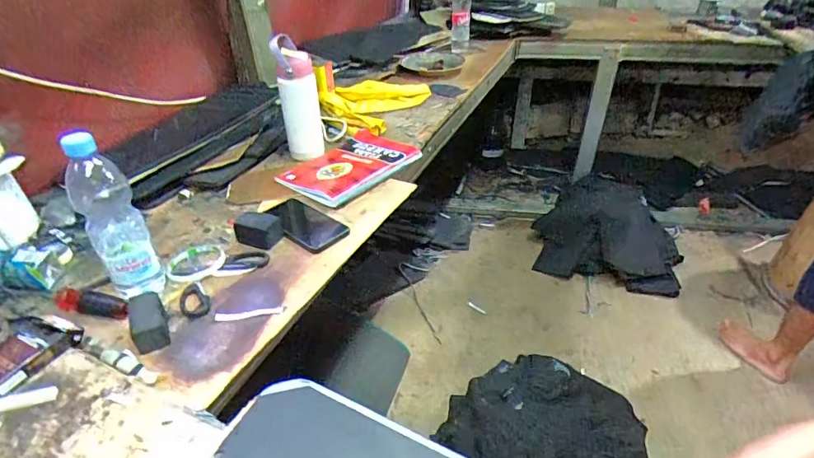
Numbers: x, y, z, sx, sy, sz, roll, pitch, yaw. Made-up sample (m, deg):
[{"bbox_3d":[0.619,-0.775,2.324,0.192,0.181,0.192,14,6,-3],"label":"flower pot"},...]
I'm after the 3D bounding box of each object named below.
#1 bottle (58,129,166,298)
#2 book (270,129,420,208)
[{"bbox_3d":[-0.384,-0.005,0.606,0.067,0.233,0.058,-22,42,-26],"label":"bottle"},{"bbox_3d":[-0.117,-0.131,0.938,0.188,0.025,0.253,18,41,29],"label":"book"}]

